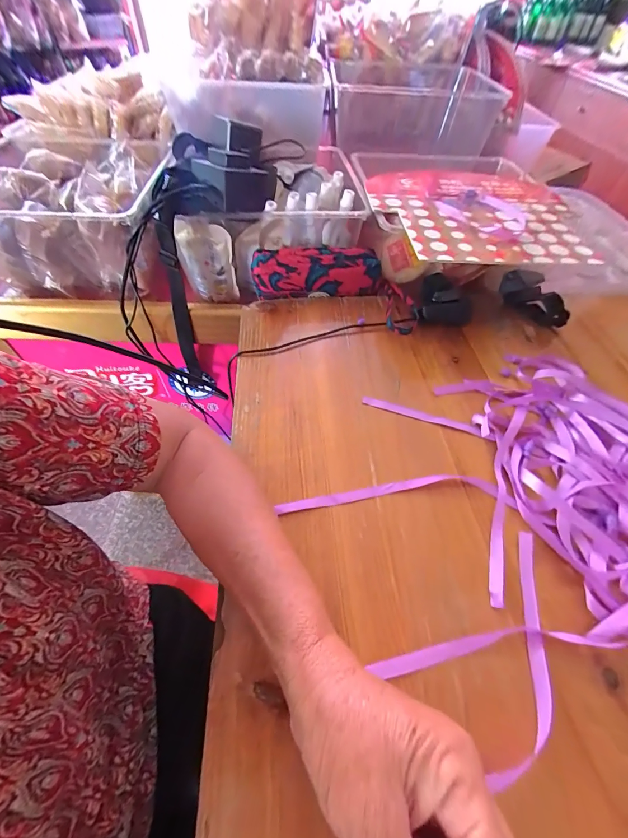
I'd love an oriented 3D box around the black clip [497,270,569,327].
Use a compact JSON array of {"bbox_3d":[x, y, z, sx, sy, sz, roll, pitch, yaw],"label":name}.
[{"bbox_3d":[0.315,-0.169,0.469,0.049,0.043,0.101,-30,71,-19],"label":"black clip"}]

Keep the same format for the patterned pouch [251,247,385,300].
[{"bbox_3d":[0.008,-0.207,0.479,0.187,0.061,0.047,-4,54,-6],"label":"patterned pouch"}]

